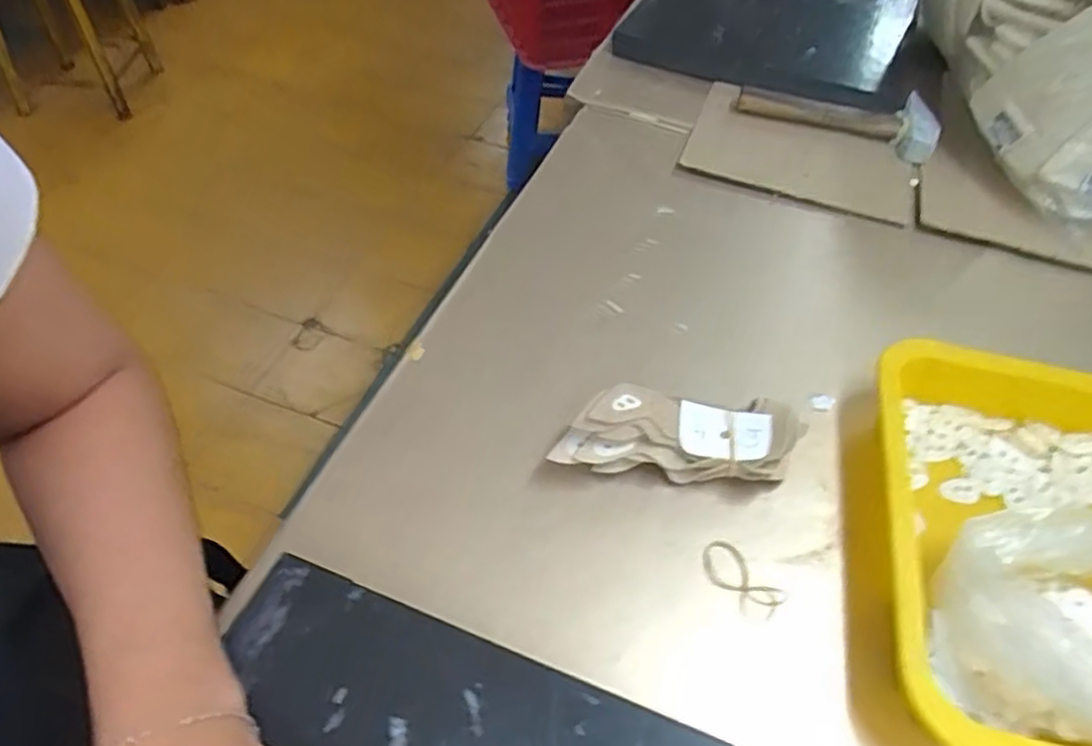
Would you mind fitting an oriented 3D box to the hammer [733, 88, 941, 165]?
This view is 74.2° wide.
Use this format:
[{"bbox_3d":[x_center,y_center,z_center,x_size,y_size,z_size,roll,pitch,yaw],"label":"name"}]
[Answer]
[{"bbox_3d":[0.289,-0.260,0.712,0.189,0.025,0.071,19,50,12],"label":"hammer"}]

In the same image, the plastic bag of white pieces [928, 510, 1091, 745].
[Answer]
[{"bbox_3d":[0.274,0.126,0.351,0.144,0.062,0.109,13,49,7],"label":"plastic bag of white pieces"}]

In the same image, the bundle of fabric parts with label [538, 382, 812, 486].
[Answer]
[{"bbox_3d":[0.077,0.036,0.430,0.143,0.040,0.049,4,49,0],"label":"bundle of fabric parts with label"}]

